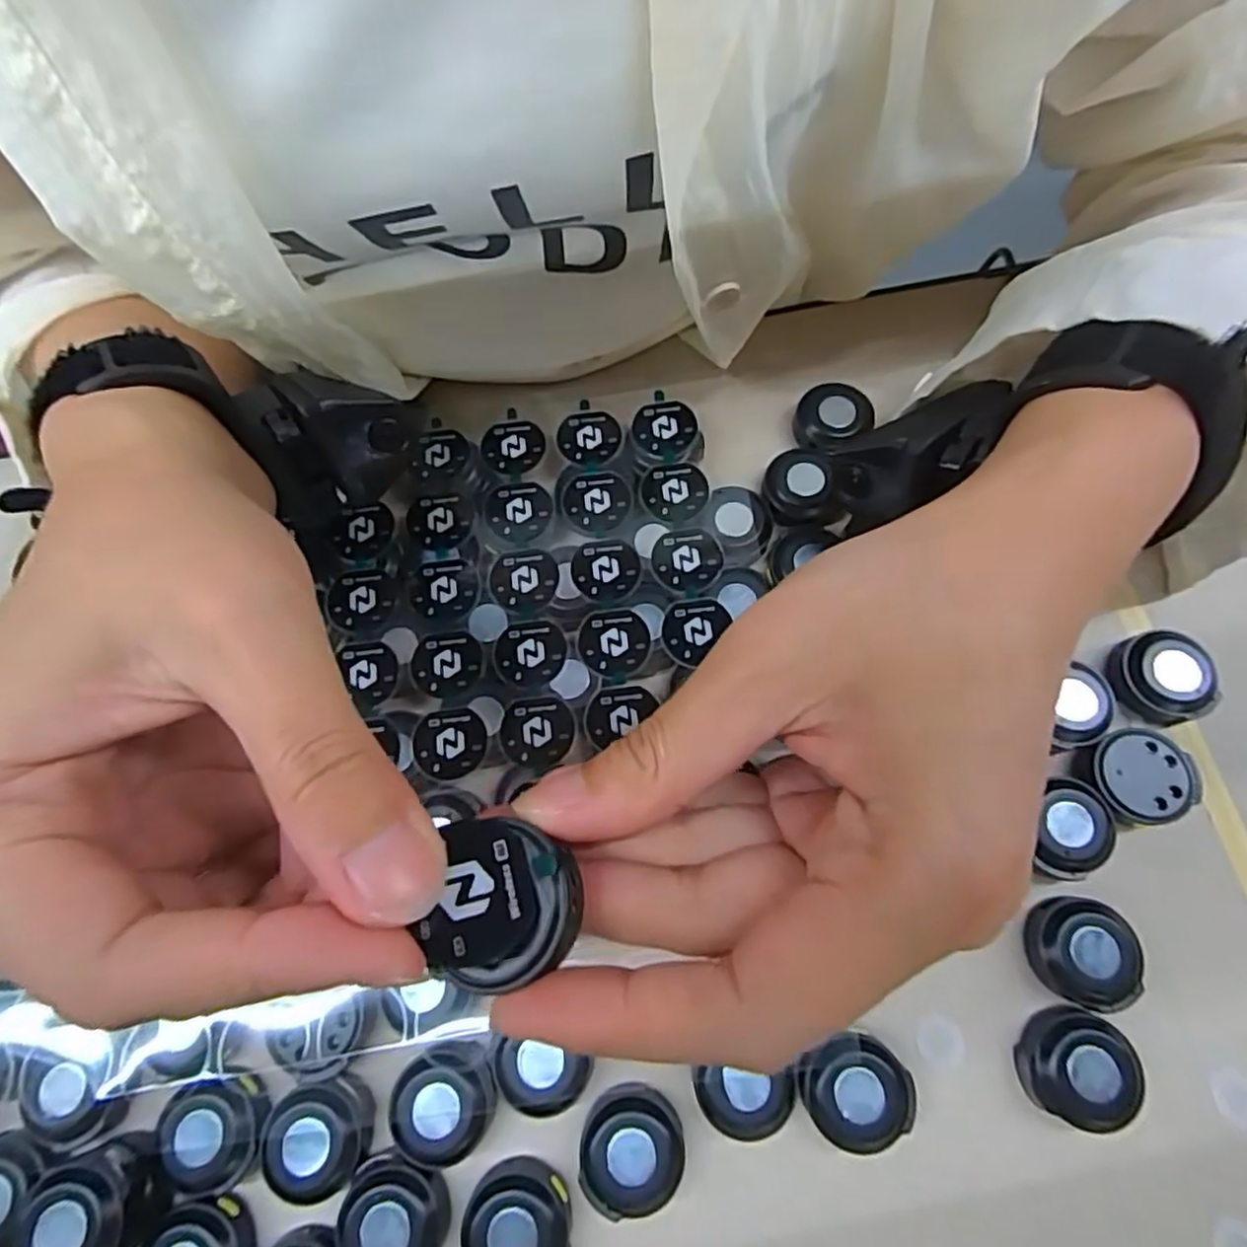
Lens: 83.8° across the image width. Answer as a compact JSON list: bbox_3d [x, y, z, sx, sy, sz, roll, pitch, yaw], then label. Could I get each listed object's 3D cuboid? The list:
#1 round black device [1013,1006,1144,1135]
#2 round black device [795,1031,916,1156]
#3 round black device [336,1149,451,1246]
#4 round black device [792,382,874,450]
[{"bbox_3d":[0.131,0.127,0.198,0.029,0.010,0.029,0,73,1],"label":"round black device"},{"bbox_3d":[0.067,0.134,0.198,0.029,0.008,0.028,0,73,1],"label":"round black device"},{"bbox_3d":[-0.066,0.167,0.195,0.028,0.009,0.031,-34,76,-8],"label":"round black device"},{"bbox_3d":[0.080,-0.080,0.269,0.025,0.013,0.024,0,73,1],"label":"round black device"}]

